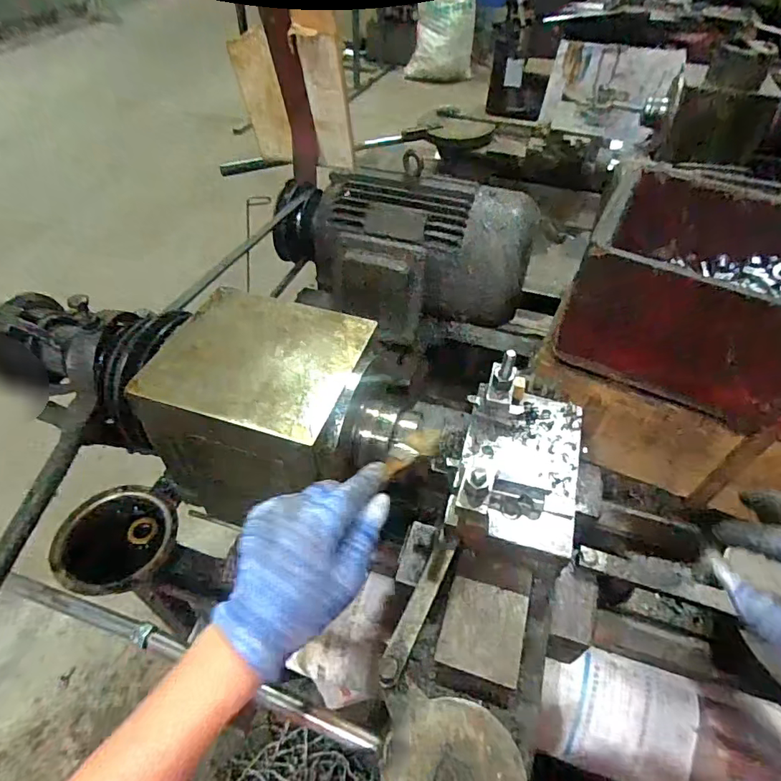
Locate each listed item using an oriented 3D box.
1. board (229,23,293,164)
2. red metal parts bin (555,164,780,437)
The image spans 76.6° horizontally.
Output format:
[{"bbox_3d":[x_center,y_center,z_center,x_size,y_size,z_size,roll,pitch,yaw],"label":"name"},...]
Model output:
[{"bbox_3d":[-0.214,-0.489,0.838,0.074,0.233,0.022,6,66,4],"label":"board"},{"bbox_3d":[0.413,-0.107,0.588,0.344,0.152,0.251,24,51,19],"label":"red metal parts bin"}]

